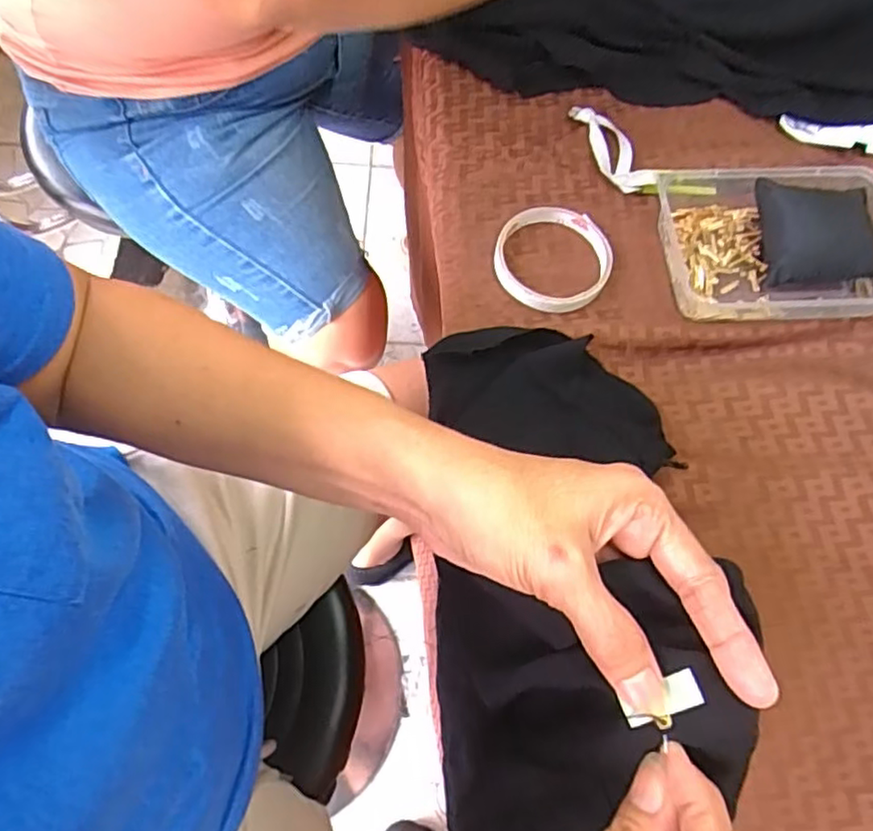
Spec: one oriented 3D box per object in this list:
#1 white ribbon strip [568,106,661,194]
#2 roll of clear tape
[{"bbox_3d":[0.141,-0.217,0.514,0.035,0.016,0.094,-18,71,-9],"label":"white ribbon strip"},{"bbox_3d":[0.085,-0.114,0.470,0.084,0.014,0.086,1,69,-2],"label":"roll of clear tape"}]

